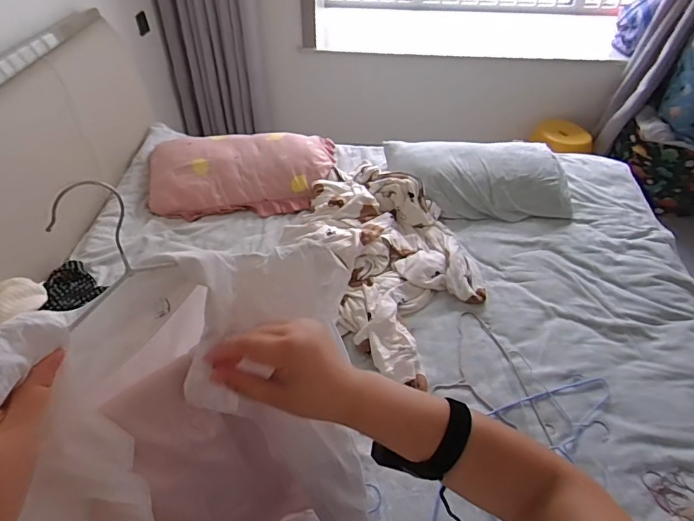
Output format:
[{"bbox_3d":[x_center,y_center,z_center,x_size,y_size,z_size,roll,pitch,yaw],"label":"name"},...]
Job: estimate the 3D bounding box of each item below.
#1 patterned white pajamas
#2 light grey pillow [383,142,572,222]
[{"bbox_3d":[0.087,-0.049,1.406,0.655,0.135,0.674,26,49,24],"label":"patterned white pajamas"},{"bbox_3d":[0.474,-0.309,1.684,0.649,0.116,0.360,1,43,0],"label":"light grey pillow"}]

